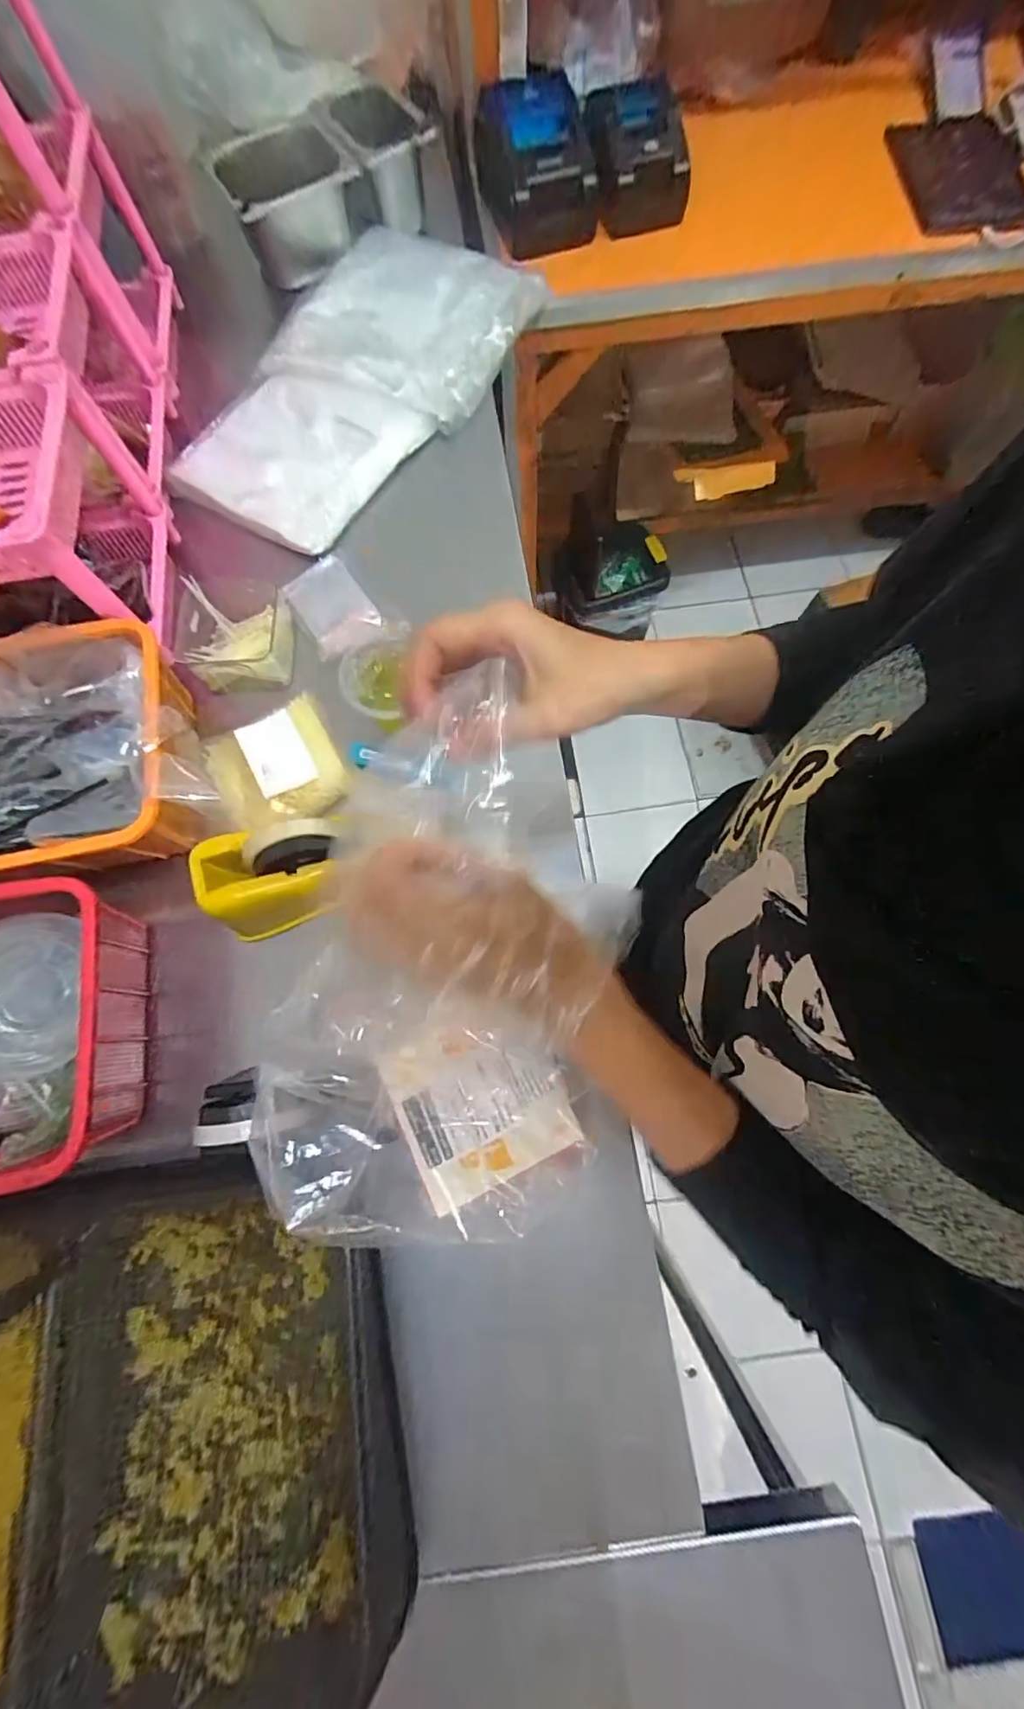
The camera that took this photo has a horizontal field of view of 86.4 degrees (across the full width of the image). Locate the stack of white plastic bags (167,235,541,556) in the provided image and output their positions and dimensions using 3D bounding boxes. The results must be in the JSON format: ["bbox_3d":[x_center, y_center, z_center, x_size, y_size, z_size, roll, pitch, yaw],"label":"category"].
[{"bbox_3d":[-0.186,-0.616,0.698,0.282,0.048,0.521,26,77,9],"label":"stack of white plastic bags"}]

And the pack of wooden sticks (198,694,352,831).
[{"bbox_3d":[-0.238,-0.092,0.542,0.121,0.033,0.129,-27,75,-5],"label":"pack of wooden sticks"}]

